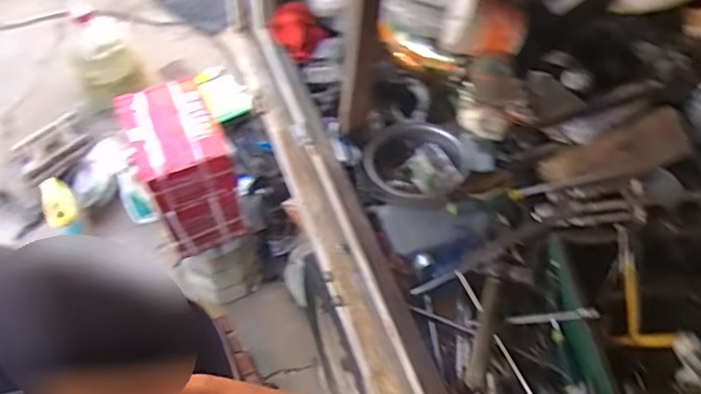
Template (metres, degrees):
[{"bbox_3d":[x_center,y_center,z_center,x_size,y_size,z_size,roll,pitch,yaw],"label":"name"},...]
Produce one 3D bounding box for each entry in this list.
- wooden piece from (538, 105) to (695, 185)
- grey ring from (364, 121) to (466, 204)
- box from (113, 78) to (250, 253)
[{"bbox_3d":[0.491,-0.078,1.073,0.280,0.028,0.097,-24,67,-2],"label":"wooden piece"},{"bbox_3d":[0.129,-0.070,1.113,0.190,0.026,0.181,0,56,0],"label":"grey ring"},{"bbox_3d":[-0.425,-0.090,1.500,0.214,0.342,0.312,-20,58,-13],"label":"box"}]

